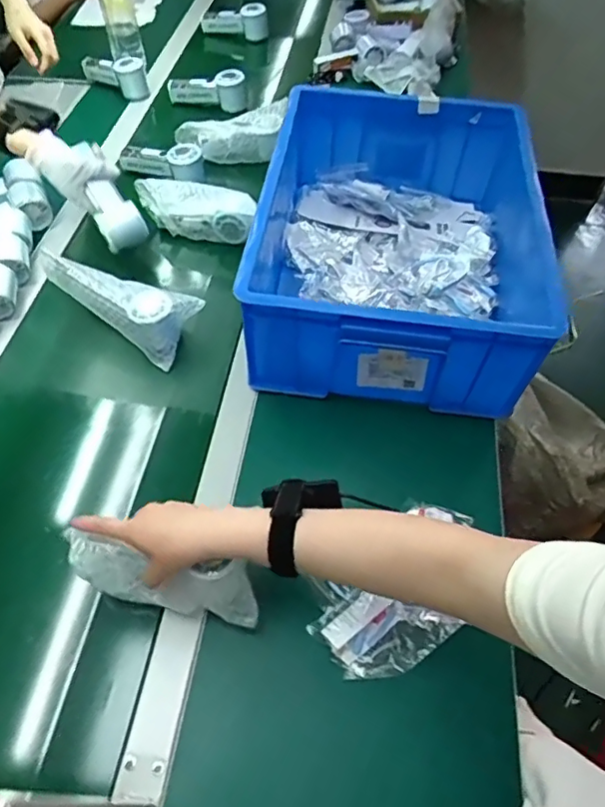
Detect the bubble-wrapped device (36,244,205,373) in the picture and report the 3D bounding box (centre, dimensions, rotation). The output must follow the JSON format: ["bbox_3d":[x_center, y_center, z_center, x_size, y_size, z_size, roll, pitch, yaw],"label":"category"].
[{"bbox_3d":[-0.244,-0.142,0.739,0.213,0.058,0.087,30,58,1],"label":"bubble-wrapped device"}]

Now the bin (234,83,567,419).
[{"bbox_3d":[0.131,-0.222,0.757,0.366,0.158,0.448,6,55,3],"label":"bin"}]

